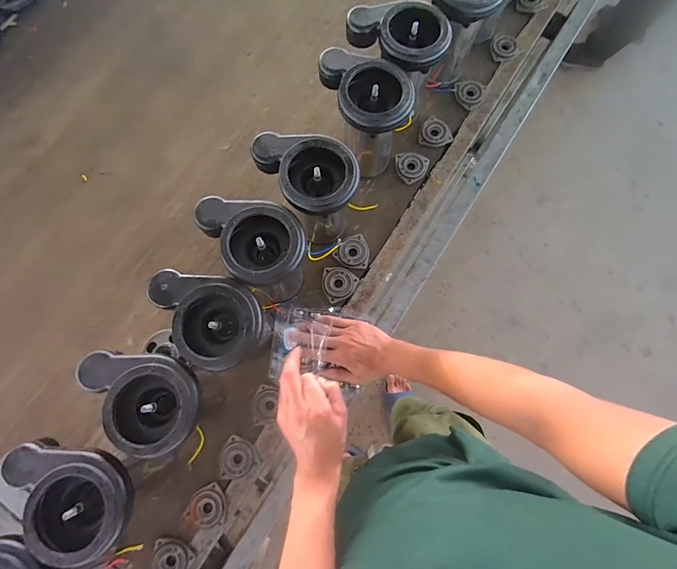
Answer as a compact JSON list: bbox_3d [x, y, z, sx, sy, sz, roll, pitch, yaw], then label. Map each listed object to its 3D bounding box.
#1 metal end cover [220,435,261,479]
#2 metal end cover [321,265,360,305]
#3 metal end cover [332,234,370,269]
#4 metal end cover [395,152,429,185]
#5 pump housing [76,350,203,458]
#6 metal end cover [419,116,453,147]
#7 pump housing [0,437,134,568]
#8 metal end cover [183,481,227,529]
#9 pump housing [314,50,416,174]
[{"bbox_3d":[-0.171,0.291,0.595,0.061,0.015,0.062,-29,79,-5],"label":"metal end cover"},{"bbox_3d":[0.002,-0.004,0.668,0.066,0.008,0.065,-22,79,-4],"label":"metal end cover"},{"bbox_3d":[0.027,-0.064,0.671,0.065,0.015,0.066,12,79,3],"label":"metal end cover"},{"bbox_3d":[0.149,-0.241,0.711,0.066,0.011,0.065,-33,80,-6],"label":"metal end cover"},{"bbox_3d":[-0.262,0.156,0.469,0.166,0.064,0.123,7,78,2],"label":"pump housing"},{"bbox_3d":[0.207,-0.320,0.738,0.066,0.007,0.066,17,79,4],"label":"metal end cover"},{"bbox_3d":[-0.339,0.271,0.446,0.162,0.061,0.127,7,78,2],"label":"pump housing"},{"bbox_3d":[-0.220,0.377,0.591,0.067,0.011,0.063,-31,80,-5],"label":"metal end cover"},{"bbox_3d":[0.050,-0.298,0.636,0.112,0.187,0.160,-25,79,-4],"label":"pump housing"}]

